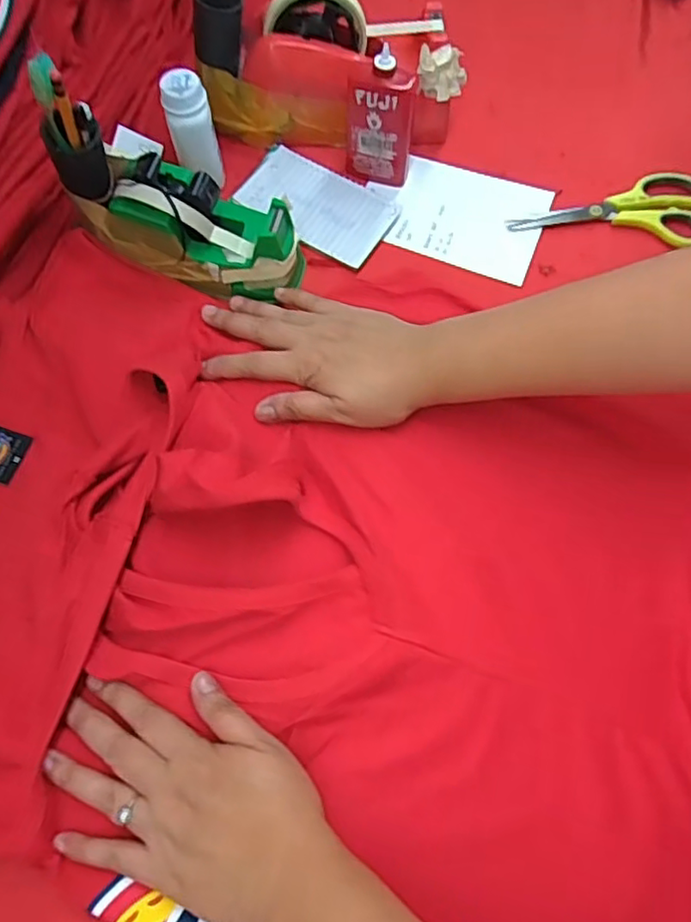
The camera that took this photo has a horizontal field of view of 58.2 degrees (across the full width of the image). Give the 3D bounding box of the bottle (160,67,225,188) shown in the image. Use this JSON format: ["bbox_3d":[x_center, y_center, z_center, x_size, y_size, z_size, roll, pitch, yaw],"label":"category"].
[{"bbox_3d":[-0.128,-0.272,0.521,0.034,0.096,0.030,11,69,7],"label":"bottle"}]

